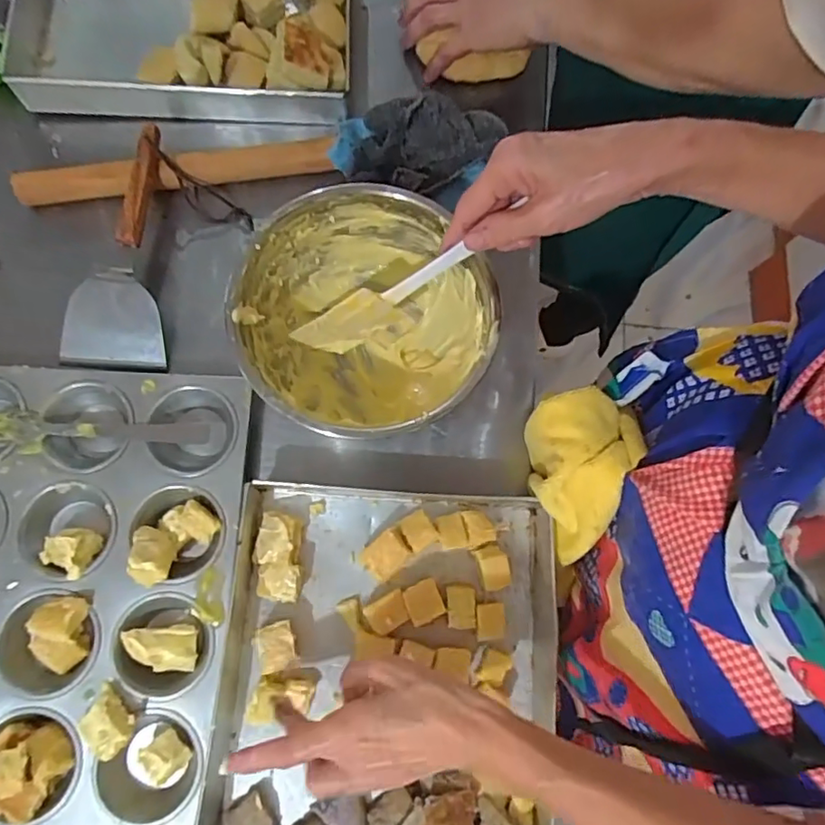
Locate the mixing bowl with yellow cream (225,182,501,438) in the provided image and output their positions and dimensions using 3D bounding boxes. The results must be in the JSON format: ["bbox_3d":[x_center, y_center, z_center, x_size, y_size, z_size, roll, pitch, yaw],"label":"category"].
[{"bbox_3d":[-0.036,-0.068,0.459,0.183,0.094,0.185,0,76,-1],"label":"mixing bowl with yellow cream"}]

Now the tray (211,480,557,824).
[{"bbox_3d":[-0.016,0.226,0.424,0.243,0.055,0.339,3,76,-1],"label":"tray"}]

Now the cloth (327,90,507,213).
[{"bbox_3d":[0.005,-0.247,0.523,0.156,0.070,0.095,12,76,1],"label":"cloth"}]

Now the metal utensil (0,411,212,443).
[{"bbox_3d":[-0.252,0.012,0.458,0.185,0.011,0.022,1,76,-1],"label":"metal utensil"}]

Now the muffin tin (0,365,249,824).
[{"bbox_3d":[-0.266,0.128,0.433,0.247,0.031,0.329,3,76,-1],"label":"muffin tin"}]

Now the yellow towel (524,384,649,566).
[{"bbox_3d":[0.118,0.044,0.432,0.077,0.072,0.124,16,76,2],"label":"yellow towel"}]

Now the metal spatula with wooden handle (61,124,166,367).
[{"bbox_3d":[-0.252,-0.147,0.508,0.087,0.042,0.213,4,76,-1],"label":"metal spatula with wooden handle"}]

